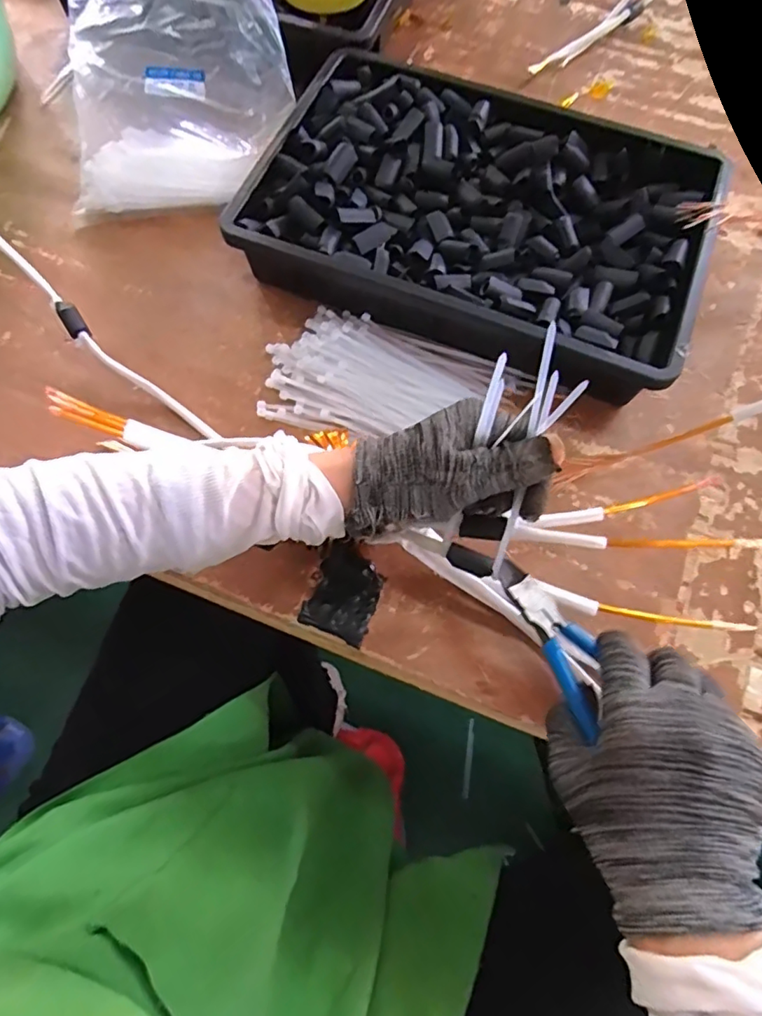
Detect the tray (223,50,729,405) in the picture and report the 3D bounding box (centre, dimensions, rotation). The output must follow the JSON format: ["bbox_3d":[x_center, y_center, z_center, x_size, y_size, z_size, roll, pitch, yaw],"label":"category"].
[{"bbox_3d":[0.080,-0.239,0.473,0.360,0.068,0.252,20,71,7],"label":"tray"}]

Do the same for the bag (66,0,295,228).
[{"bbox_3d":[-0.189,-0.391,0.513,0.201,0.086,0.225,-1,70,-1],"label":"bag"}]

